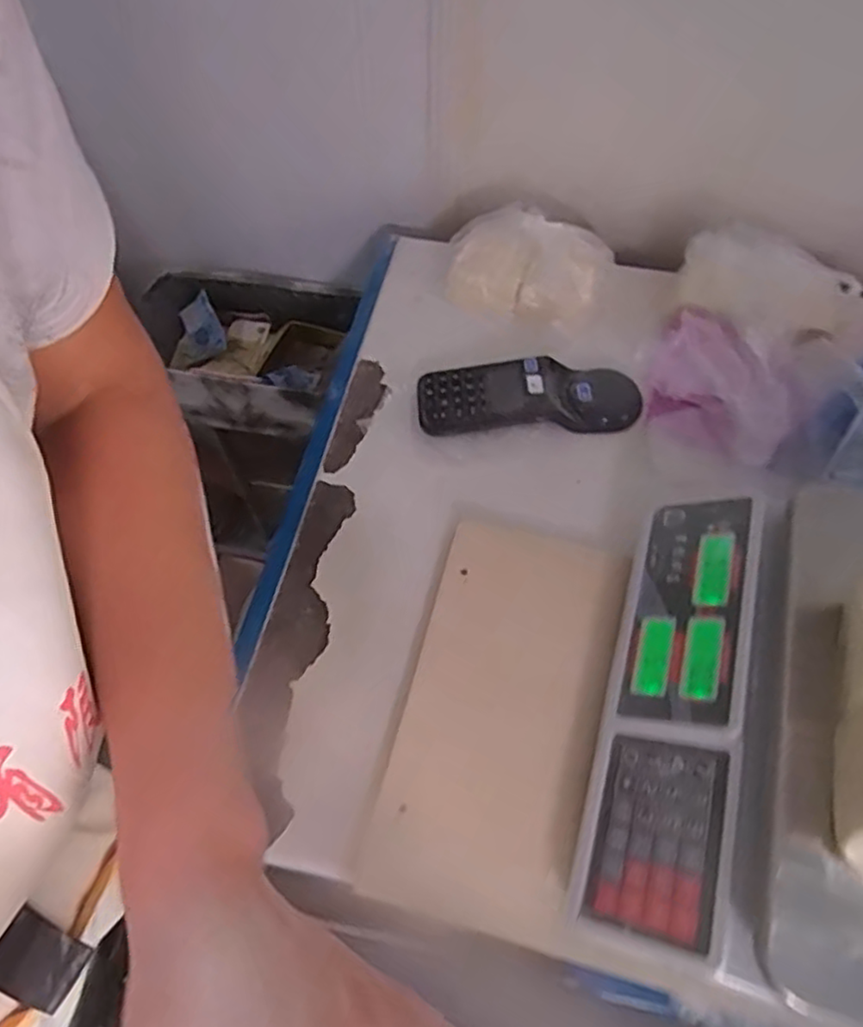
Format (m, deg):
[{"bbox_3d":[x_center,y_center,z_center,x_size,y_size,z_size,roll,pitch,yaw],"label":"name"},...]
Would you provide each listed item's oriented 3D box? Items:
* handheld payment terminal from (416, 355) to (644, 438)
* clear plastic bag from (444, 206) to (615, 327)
[{"bbox_3d":[0.095,-0.115,0.665,0.214,0.032,0.076,-3,58,-2],"label":"handheld payment terminal"},{"bbox_3d":[0.100,-0.259,0.718,0.171,0.085,0.105,10,59,6],"label":"clear plastic bag"}]

